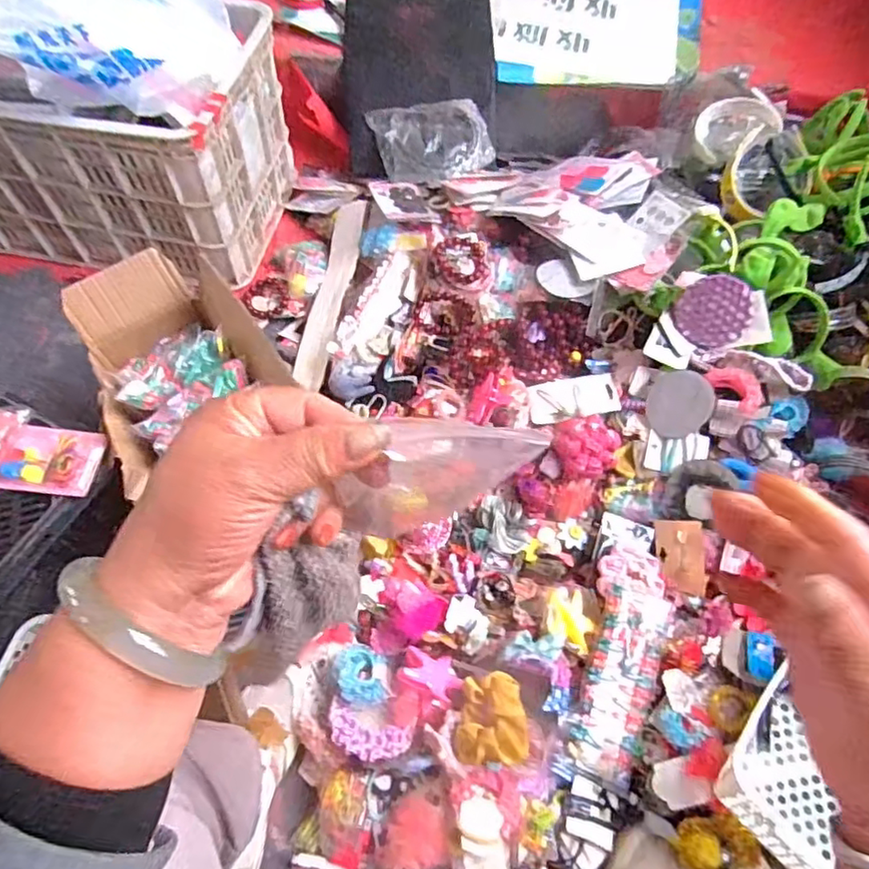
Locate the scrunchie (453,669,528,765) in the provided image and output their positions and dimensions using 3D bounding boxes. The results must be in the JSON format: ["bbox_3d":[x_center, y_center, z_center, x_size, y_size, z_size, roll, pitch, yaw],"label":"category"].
[{"bbox_3d":[0.062,0.313,0.672,0.074,0.052,0.089,1,61,-2],"label":"scrunchie"}]

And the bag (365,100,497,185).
[{"bbox_3d":[-0.004,-0.531,1.091,0.181,0.067,0.173,-15,63,-11],"label":"bag"}]

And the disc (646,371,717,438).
[{"bbox_3d":[0.336,-0.042,0.834,0.086,0.009,0.090,0,90,42],"label":"disc"}]

